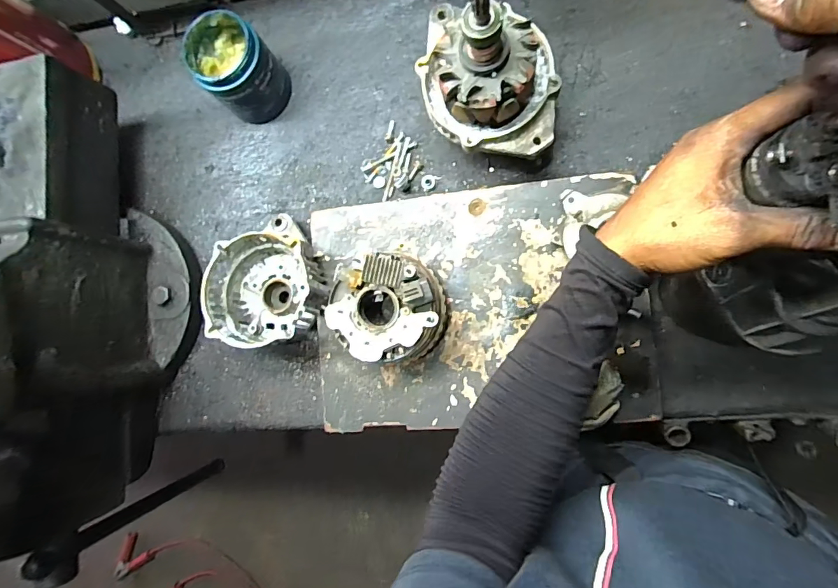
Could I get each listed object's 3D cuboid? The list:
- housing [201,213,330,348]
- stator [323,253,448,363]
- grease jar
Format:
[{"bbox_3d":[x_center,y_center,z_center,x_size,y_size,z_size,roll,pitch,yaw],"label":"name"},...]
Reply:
[{"bbox_3d":[-0.182,-0.012,0.532,0.132,0.089,0.143,0,87,9],"label":"housing"},{"bbox_3d":[-0.030,0.014,0.476,0.114,0.100,0.107,0,87,9],"label":"stator"},{"bbox_3d":[-0.224,-0.283,0.557,0.090,0.098,0.103,-44,82,4],"label":"grease jar"}]

